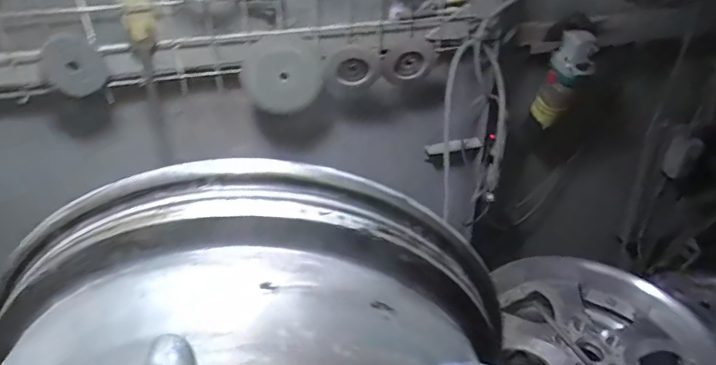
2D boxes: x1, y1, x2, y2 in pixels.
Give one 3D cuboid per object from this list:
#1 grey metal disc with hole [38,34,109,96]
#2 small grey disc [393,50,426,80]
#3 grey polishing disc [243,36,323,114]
[{"bbox_3d":[-0.396,-0.163,0.662,0.076,0.079,0.020,-16,40,-18],"label":"grey metal disc with hole"},{"bbox_3d":[0.089,-0.202,0.820,0.055,0.052,0.007,-2,38,-1],"label":"small grey disc"},{"bbox_3d":[-0.119,-0.170,0.758,0.118,0.111,0.023,-5,38,-5],"label":"grey polishing disc"}]

